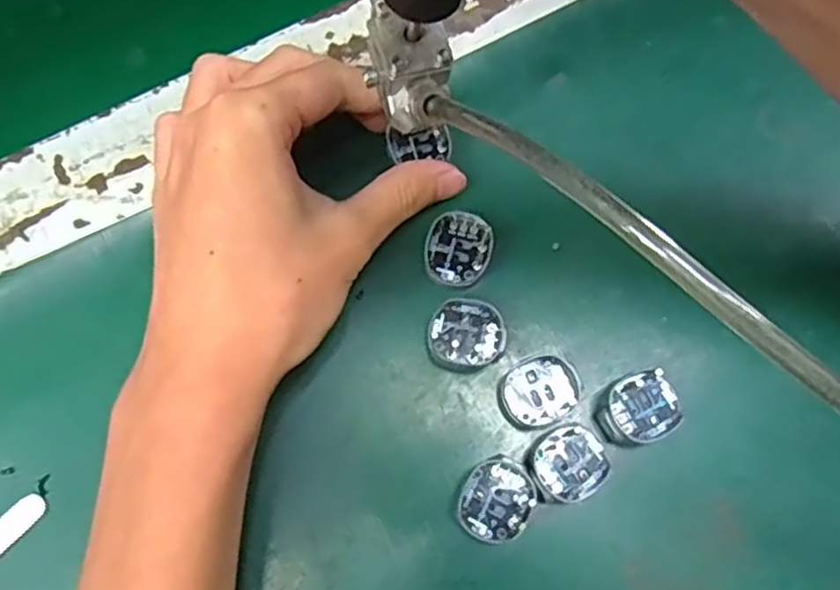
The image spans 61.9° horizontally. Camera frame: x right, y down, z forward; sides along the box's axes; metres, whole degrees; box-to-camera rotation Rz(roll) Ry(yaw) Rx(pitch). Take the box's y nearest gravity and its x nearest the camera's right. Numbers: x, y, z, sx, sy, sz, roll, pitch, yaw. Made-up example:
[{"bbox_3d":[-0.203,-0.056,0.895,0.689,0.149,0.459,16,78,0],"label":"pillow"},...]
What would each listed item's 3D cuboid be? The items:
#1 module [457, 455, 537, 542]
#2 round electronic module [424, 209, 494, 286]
[{"bbox_3d":[0.026,0.072,0.247,0.027,0.013,0.026,0,75,-2],"label":"module"},{"bbox_3d":[0.015,-0.018,0.271,0.026,0.005,0.029,-2,75,-2],"label":"round electronic module"}]

